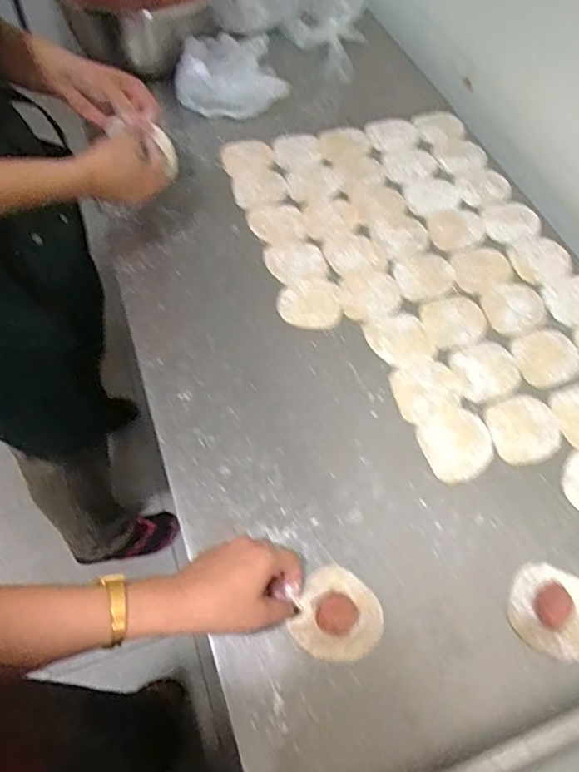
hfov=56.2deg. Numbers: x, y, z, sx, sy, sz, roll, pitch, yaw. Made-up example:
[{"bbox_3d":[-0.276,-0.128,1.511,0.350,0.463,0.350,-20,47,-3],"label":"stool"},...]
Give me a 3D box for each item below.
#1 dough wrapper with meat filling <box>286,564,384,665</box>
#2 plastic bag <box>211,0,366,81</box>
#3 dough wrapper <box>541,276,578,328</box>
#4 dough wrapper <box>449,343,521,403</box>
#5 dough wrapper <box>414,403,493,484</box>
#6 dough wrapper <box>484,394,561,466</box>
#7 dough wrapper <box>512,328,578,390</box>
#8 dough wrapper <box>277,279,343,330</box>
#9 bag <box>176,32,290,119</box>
[{"bbox_3d":[0.043,0.204,0.479,0.074,0.009,0.076,2,60,-3],"label":"dough wrapper with meat filling"},{"bbox_3d":[0.012,-0.670,0.946,0.235,0.121,0.171,14,60,4],"label":"plastic bag"},{"bbox_3d":[0.372,-0.110,0.702,0.086,0.004,0.075,-18,63,-14],"label":"dough wrapper"},{"bbox_3d":[0.233,-0.017,0.641,0.079,0.004,0.073,2,60,-3],"label":"dough wrapper"},{"bbox_3d":[0.180,0.060,0.585,0.080,0.006,0.085,2,60,-3],"label":"dough wrapper"},{"bbox_3d":[0.260,0.047,0.602,0.078,0.004,0.082,2,60,-3],"label":"dough wrapper"},{"bbox_3d":[0.312,-0.035,0.655,0.086,0.004,0.075,-18,63,-14],"label":"dough wrapper"},{"bbox_3d":[0.025,-0.102,0.672,0.076,0.004,0.072,-4,60,-6],"label":"dough wrapper"},{"bbox_3d":[-0.092,-0.481,0.840,0.163,0.101,0.105,-10,61,-10],"label":"bag"}]

